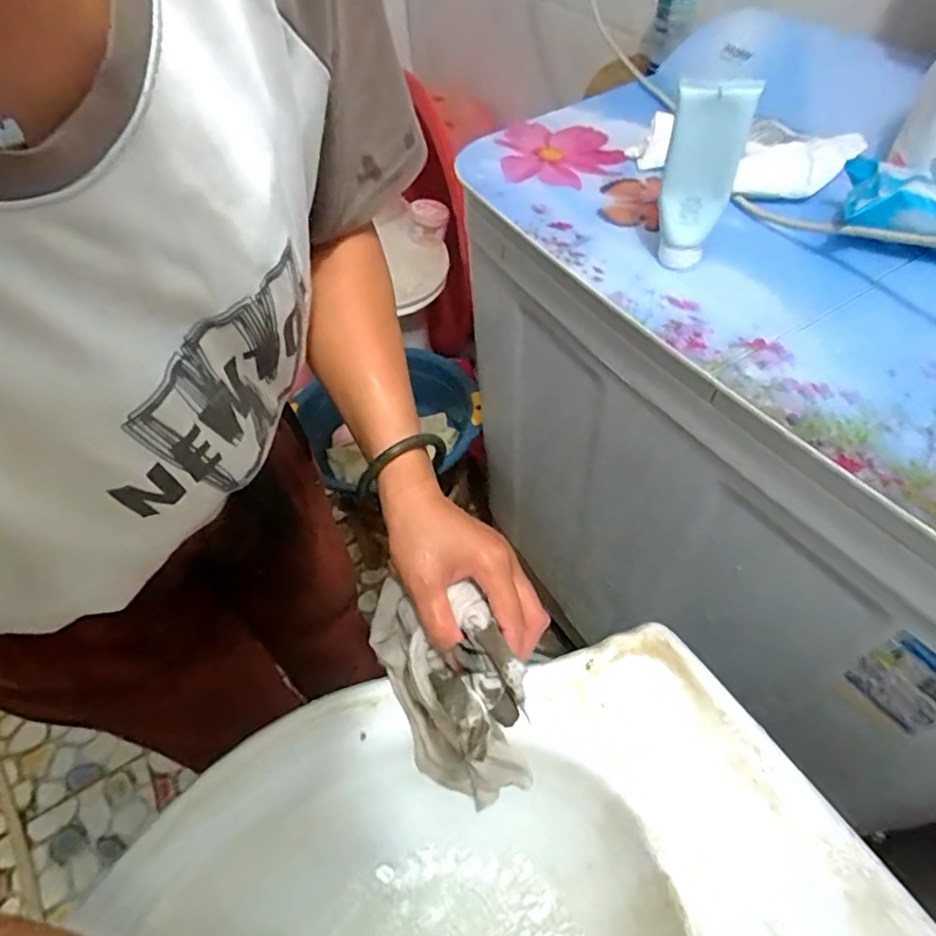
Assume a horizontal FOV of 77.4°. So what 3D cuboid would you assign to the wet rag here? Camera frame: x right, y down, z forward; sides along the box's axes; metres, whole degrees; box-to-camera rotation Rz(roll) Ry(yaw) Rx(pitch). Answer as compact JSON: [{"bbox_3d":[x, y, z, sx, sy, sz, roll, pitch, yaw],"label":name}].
[{"bbox_3d":[-0.014,0.155,0.416,0.074,0.164,0.130,-19,54,-11],"label":"wet rag"}]

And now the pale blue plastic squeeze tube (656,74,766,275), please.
[{"bbox_3d":[0.189,-0.236,0.486,0.056,0.147,0.033,12,54,12],"label":"pale blue plastic squeeze tube"}]

